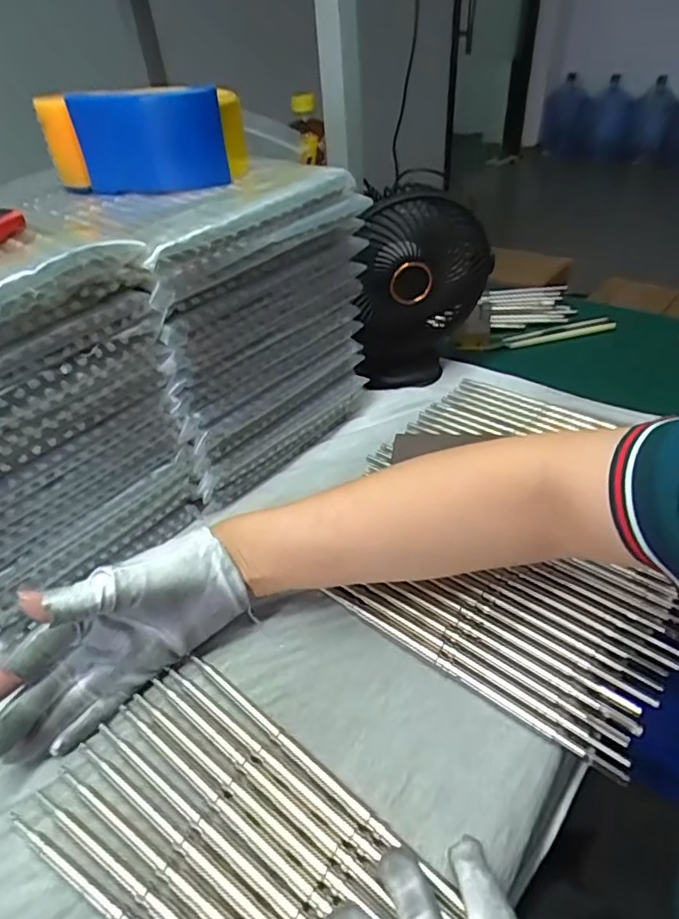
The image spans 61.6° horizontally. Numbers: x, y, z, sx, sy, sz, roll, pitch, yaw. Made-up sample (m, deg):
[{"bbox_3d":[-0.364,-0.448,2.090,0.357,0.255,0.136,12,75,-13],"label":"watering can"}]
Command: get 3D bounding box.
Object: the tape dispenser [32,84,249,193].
[{"bbox_3d":[-0.138,-0.235,0.411,0.128,0.059,0.060,3,40,10],"label":"tape dispenser"}]

